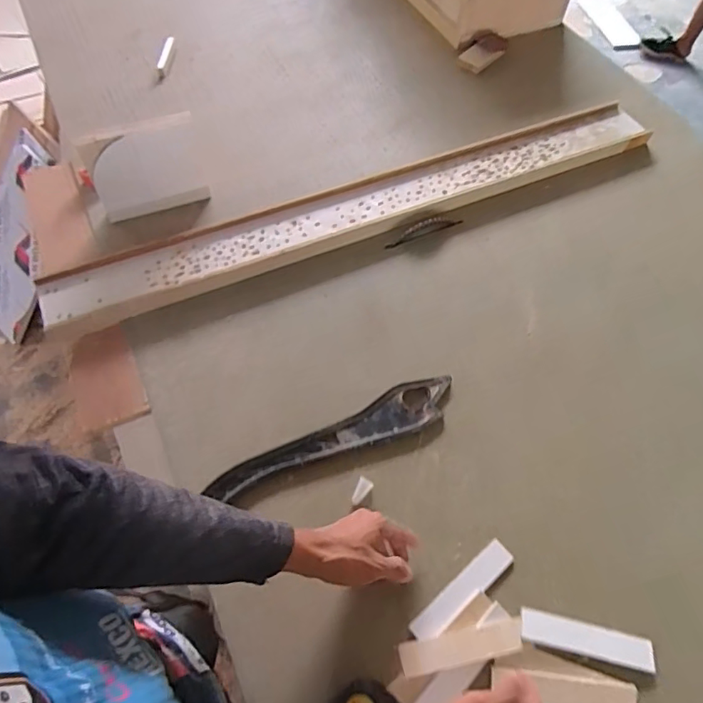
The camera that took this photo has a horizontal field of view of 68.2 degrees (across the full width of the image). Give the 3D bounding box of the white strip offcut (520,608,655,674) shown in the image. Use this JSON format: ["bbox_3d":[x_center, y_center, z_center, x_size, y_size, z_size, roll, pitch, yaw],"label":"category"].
[{"bbox_3d":[0.264,0.325,0.584,0.144,0.008,0.035,11,59,5],"label":"white strip offcut"}]

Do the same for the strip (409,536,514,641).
[{"bbox_3d":[0.132,0.283,0.613,0.150,0.009,0.031,-33,60,-24],"label":"strip"}]

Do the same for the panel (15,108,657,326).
[{"bbox_3d":[0.047,-0.267,0.933,1.142,0.028,0.120,-21,62,-14],"label":"panel"}]

